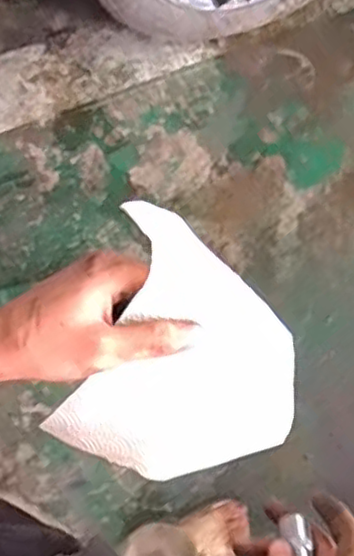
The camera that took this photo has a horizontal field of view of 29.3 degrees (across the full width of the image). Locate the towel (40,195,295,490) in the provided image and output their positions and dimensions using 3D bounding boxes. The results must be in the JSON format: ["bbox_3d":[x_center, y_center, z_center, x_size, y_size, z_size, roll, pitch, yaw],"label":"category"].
[{"bbox_3d":[-0.005,0.061,0.410,0.144,0.196,0.018,-43,38,6],"label":"towel"}]

